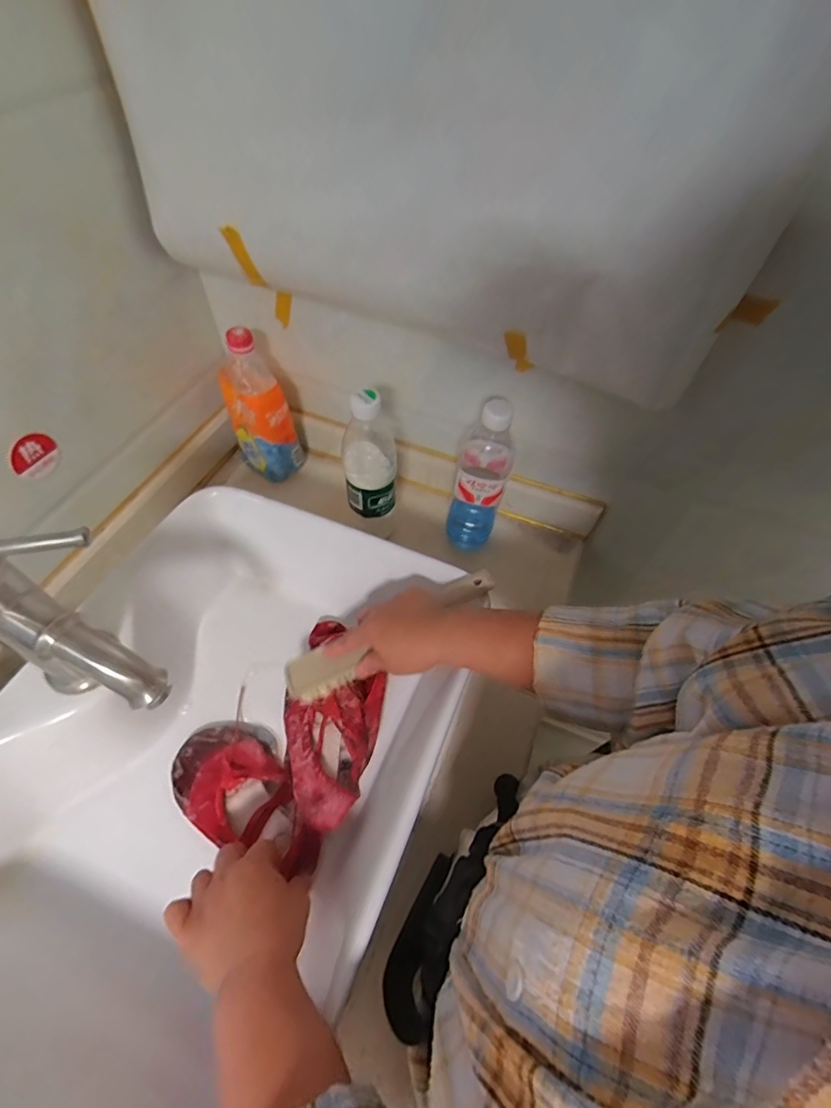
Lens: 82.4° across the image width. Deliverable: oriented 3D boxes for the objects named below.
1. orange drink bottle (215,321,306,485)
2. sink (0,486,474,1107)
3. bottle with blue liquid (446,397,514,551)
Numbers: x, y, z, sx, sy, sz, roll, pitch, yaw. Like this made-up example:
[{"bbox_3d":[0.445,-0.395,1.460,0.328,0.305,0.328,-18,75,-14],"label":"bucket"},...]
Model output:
[{"bbox_3d":[-0.210,-0.198,0.644,0.082,0.202,0.085,1,56,-2],"label":"orange drink bottle"},{"bbox_3d":[-0.177,0.174,0.454,0.340,0.124,0.457,19,57,10],"label":"sink"},{"bbox_3d":[0.081,-0.089,0.593,0.062,0.221,0.066,16,57,8],"label":"bottle with blue liquid"}]

